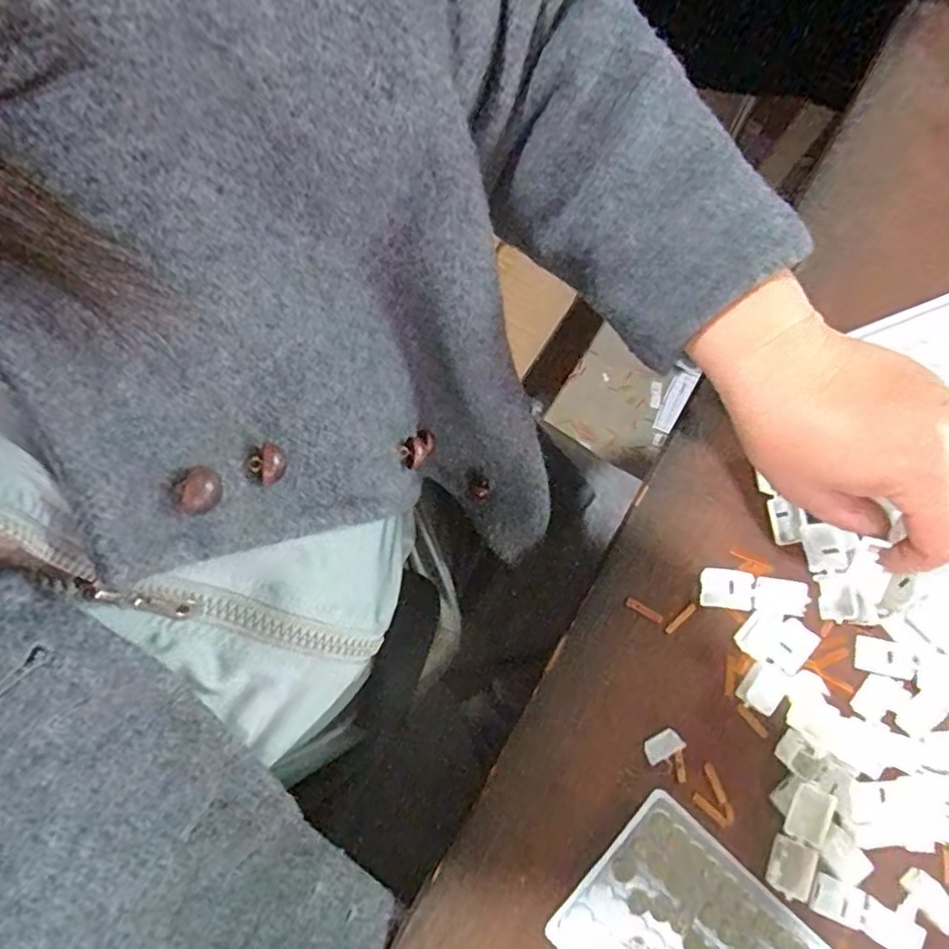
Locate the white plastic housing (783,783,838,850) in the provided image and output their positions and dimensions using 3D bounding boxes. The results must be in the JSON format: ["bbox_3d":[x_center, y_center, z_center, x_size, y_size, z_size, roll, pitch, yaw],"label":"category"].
[{"bbox_3d":[0.178,0.181,0.331,0.019,0.004,0.028,23,83,22],"label":"white plastic housing"}]

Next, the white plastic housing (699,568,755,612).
[{"bbox_3d":[0.145,0.066,0.358,0.028,0.006,0.022,7,79,0],"label":"white plastic housing"}]

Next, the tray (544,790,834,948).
[{"bbox_3d":[0.114,0.244,0.320,0.127,0.008,0.093,42,81,6],"label":"tray"}]

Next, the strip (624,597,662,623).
[{"bbox_3d":[0.097,0.078,0.356,0.024,0.004,0.006,32,80,5],"label":"strip"}]

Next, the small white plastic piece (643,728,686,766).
[{"bbox_3d":[0.104,0.150,0.343,0.022,0.004,0.013,-28,81,-6],"label":"small white plastic piece"}]

